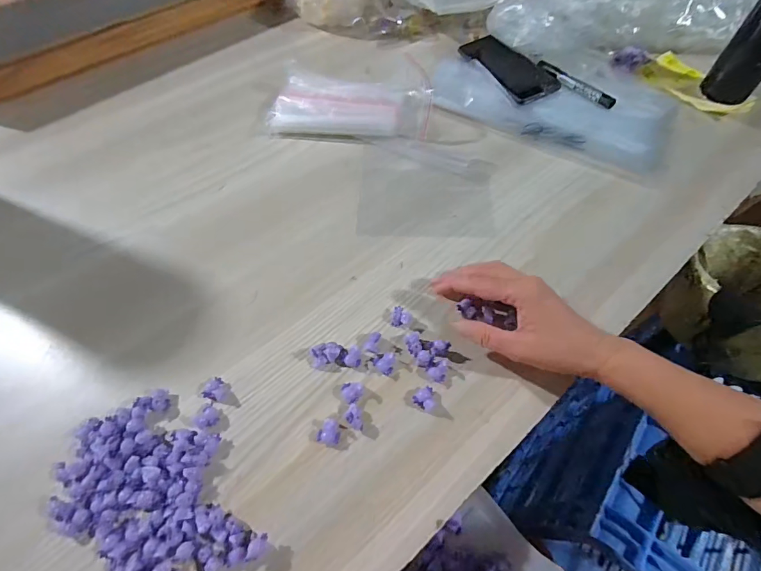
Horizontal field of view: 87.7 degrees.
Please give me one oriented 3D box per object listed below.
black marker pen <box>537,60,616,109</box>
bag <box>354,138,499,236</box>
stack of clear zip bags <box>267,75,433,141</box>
[{"bbox_3d":[0.280,-0.294,0.573,0.018,0.010,0.133,-31,63,-15],"label":"black marker pen"},{"bbox_3d":[0.055,-0.120,0.478,0.156,0.004,0.152,2,59,4],"label":"bag"},{"bbox_3d":[-0.038,-0.242,0.524,0.206,0.040,0.099,8,59,6],"label":"stack of clear zip bags"}]

